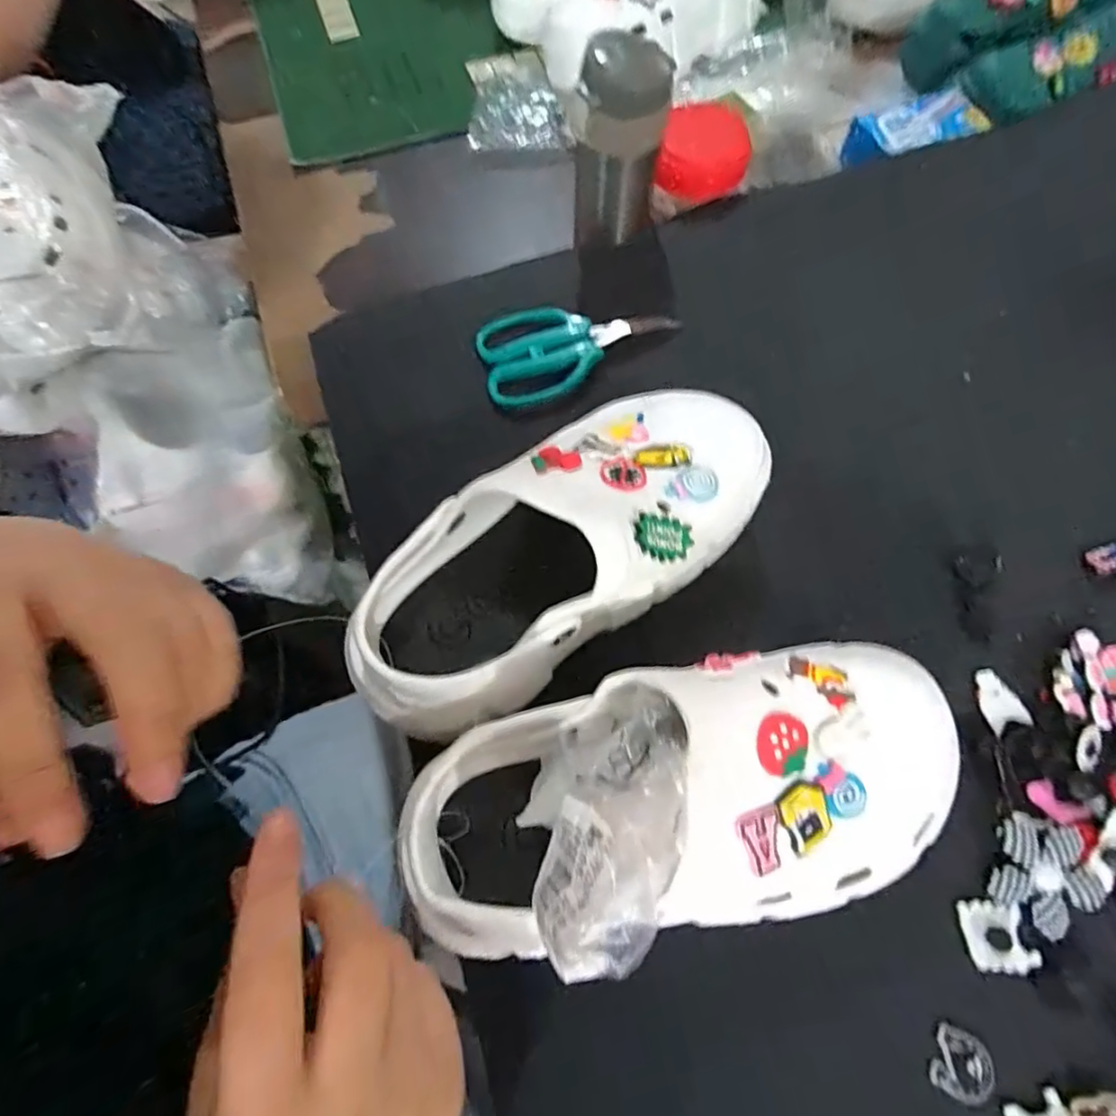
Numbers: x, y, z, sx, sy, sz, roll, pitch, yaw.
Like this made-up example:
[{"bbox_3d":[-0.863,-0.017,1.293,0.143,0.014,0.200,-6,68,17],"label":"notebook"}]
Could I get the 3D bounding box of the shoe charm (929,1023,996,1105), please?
[{"bbox_3d":[0.185,0.231,0.276,0.027,0.004,0.027,19,70,10],"label":"shoe charm"}]

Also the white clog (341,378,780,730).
[{"bbox_3d":[0.003,-0.003,0.326,0.236,0.087,0.099,-40,71,-13],"label":"white clog"}]

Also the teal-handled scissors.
[{"bbox_3d":[0.014,-0.160,0.450,0.142,0.017,0.083,-17,68,-5],"label":"teal-handled scissors"}]

